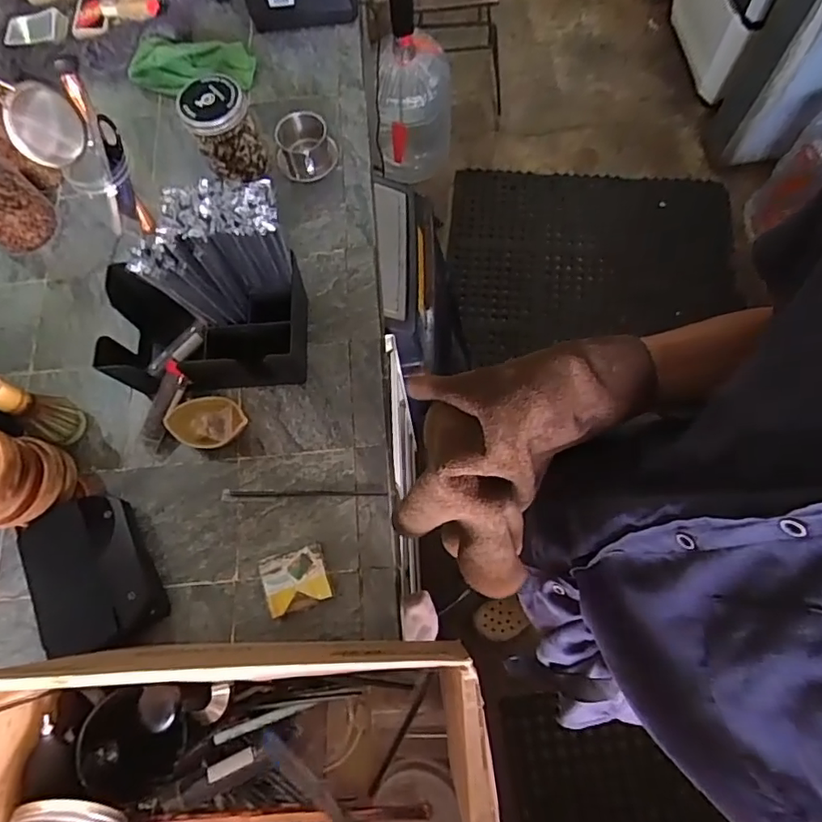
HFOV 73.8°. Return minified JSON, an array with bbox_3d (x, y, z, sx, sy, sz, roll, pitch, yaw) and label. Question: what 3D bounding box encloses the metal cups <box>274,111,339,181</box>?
[{"bbox_3d":[-0.158,-0.391,0.819,0.087,0.059,0.088,2,72,4],"label":"metal cups"}]

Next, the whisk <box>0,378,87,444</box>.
[{"bbox_3d":[-0.449,0.001,0.660,0.049,0.139,0.054,17,74,8],"label":"whisk"}]

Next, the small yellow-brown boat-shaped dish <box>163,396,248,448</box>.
[{"bbox_3d":[-0.253,0.016,0.689,0.105,0.039,0.066,4,72,4],"label":"small yellow-brown boat-shaped dish"}]

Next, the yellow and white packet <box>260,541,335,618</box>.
[{"bbox_3d":[-0.131,0.193,0.629,0.071,0.033,0.065,-17,71,-3],"label":"yellow and white packet"}]

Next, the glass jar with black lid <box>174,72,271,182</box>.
[{"bbox_3d":[-0.260,-0.389,0.764,0.084,0.105,0.089,-1,71,3],"label":"glass jar with black lid"}]

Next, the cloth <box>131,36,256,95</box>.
[{"bbox_3d":[-0.353,-0.564,0.889,0.197,0.032,0.094,9,72,6],"label":"cloth"}]

